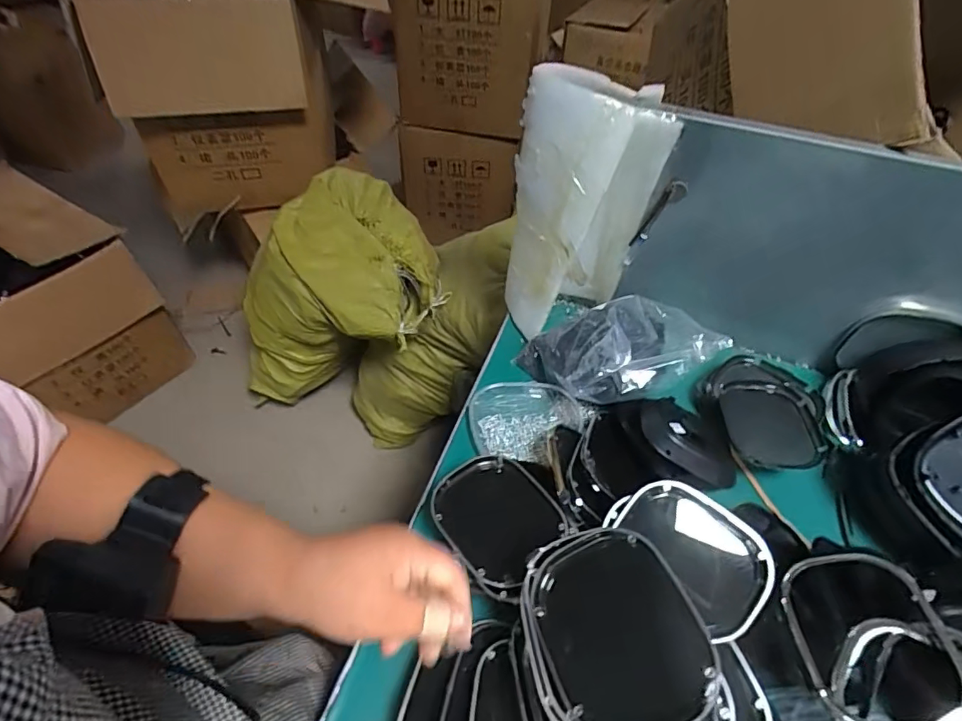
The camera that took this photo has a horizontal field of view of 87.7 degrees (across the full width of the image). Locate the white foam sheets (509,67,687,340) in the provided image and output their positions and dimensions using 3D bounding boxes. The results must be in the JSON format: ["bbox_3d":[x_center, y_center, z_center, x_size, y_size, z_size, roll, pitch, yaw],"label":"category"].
[{"bbox_3d":[0.132,-0.200,0.695,0.148,0.335,0.137,-14,53,-13],"label":"white foam sheets"}]

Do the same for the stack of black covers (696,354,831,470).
[{"bbox_3d":[0.379,0.068,0.670,0.143,0.033,0.168,-9,52,-10],"label":"stack of black covers"}]

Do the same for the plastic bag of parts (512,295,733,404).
[{"bbox_3d":[0.176,-0.012,0.674,0.219,0.128,0.128,-4,51,-5],"label":"plastic bag of parts"}]

